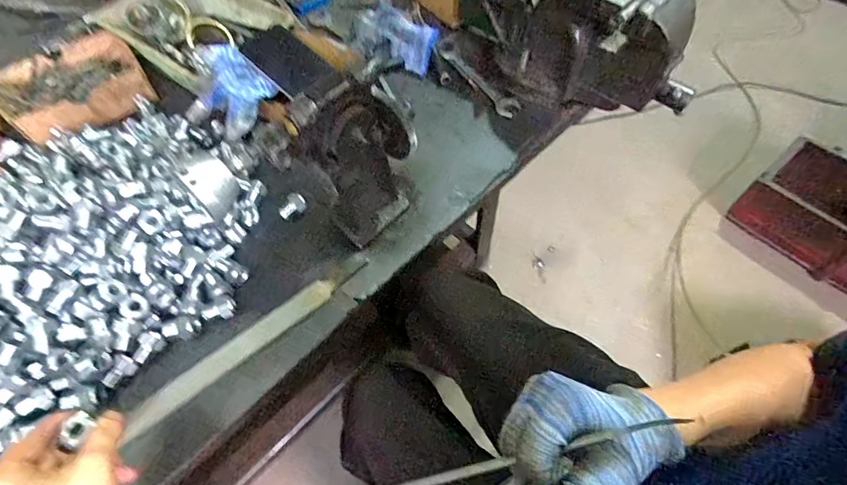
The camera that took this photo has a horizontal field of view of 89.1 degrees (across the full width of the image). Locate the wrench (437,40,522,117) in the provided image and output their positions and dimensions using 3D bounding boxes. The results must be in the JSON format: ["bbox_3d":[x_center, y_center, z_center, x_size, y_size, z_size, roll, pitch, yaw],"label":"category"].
[{"bbox_3d":[0.076,-0.240,0.621,0.028,0.016,0.168,-30,61,-17],"label":"wrench"}]

